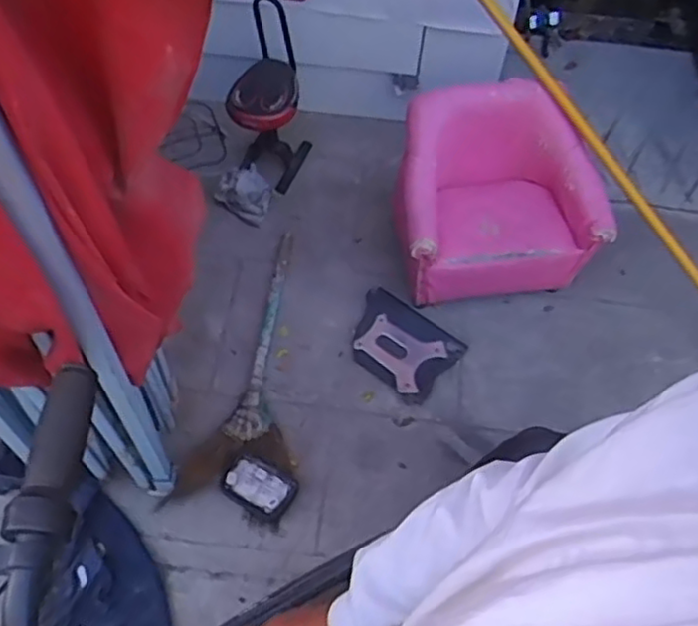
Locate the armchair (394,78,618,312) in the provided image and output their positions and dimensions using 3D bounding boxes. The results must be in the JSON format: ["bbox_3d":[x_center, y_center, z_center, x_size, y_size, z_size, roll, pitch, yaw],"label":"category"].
[{"bbox_3d":[0.365,-0.269,1.643,0.496,0.414,0.343,-8,58,-7],"label":"armchair"}]

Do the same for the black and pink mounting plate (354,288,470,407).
[{"bbox_3d":[0.124,0.073,1.705,0.281,0.020,0.212,37,64,20],"label":"black and pink mounting plate"}]

